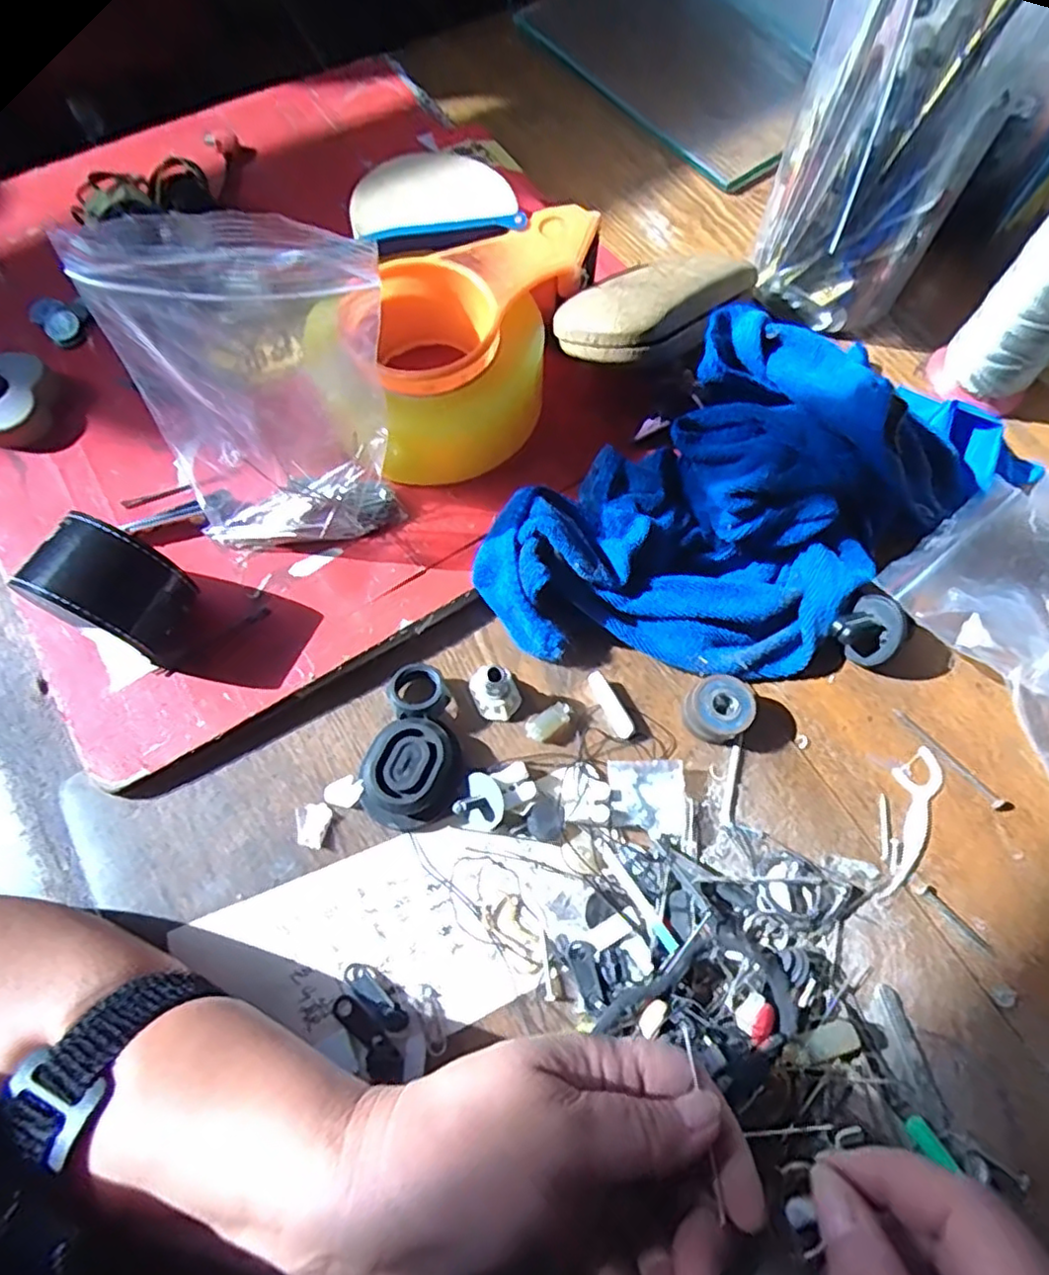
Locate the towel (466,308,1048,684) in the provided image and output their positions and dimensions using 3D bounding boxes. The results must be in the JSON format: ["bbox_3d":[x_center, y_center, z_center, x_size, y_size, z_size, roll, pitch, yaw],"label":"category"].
[{"bbox_3d":[0.121,-0.076,0.334,0.282,0.073,0.153,-38,73,-16],"label":"towel"}]

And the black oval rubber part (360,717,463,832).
[{"bbox_3d":[-0.052,0.062,0.301,0.043,0.019,0.048,29,69,10],"label":"black oval rubber part"}]

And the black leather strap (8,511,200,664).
[{"bbox_3d":[-0.186,-0.022,0.299,0.057,0.062,0.041,23,68,8],"label":"black leather strap"}]

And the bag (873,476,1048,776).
[{"bbox_3d":[0.260,0.002,0.326,0.107,0.033,0.148,-36,72,-15],"label":"bag"}]

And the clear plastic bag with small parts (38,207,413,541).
[{"bbox_3d":[-0.121,-0.103,0.284,0.109,0.142,0.068,26,69,9],"label":"clear plastic bag with small parts"}]

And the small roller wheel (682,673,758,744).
[{"bbox_3d":[0.093,0.036,0.317,0.032,0.019,0.029,-39,73,-16],"label":"small roller wheel"}]

